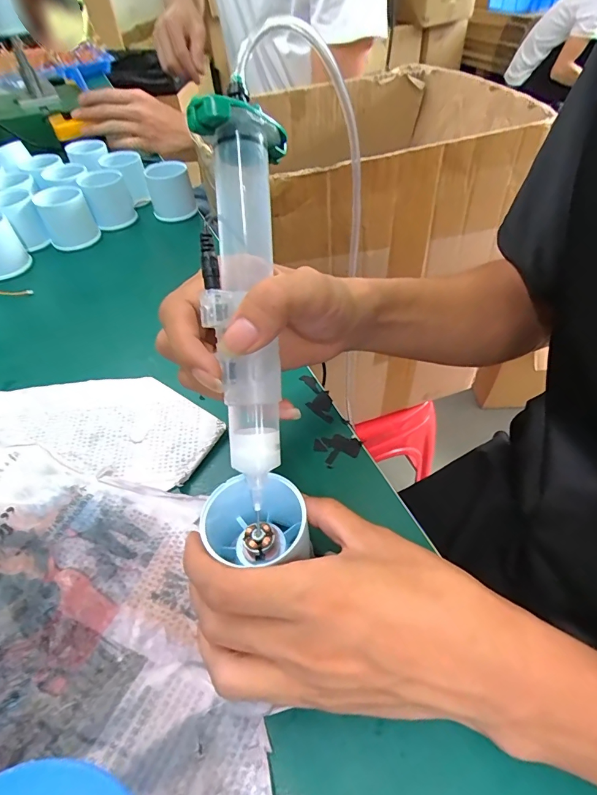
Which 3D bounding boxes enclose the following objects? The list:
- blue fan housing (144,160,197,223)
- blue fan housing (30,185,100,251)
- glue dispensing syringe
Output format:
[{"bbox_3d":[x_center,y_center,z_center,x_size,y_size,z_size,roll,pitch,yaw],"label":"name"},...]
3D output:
[{"bbox_3d":[-0.161,-0.260,0.518,0.052,0.046,0.054,-19,51,-13],"label":"blue fan housing"},{"bbox_3d":[-0.269,-0.211,0.484,0.053,0.050,0.058,-23,52,-16],"label":"blue fan housing"},{"bbox_3d":[-0.024,-0.038,0.195,0.036,0.030,0.181,-2,93,1],"label":"glue dispensing syringe"}]

